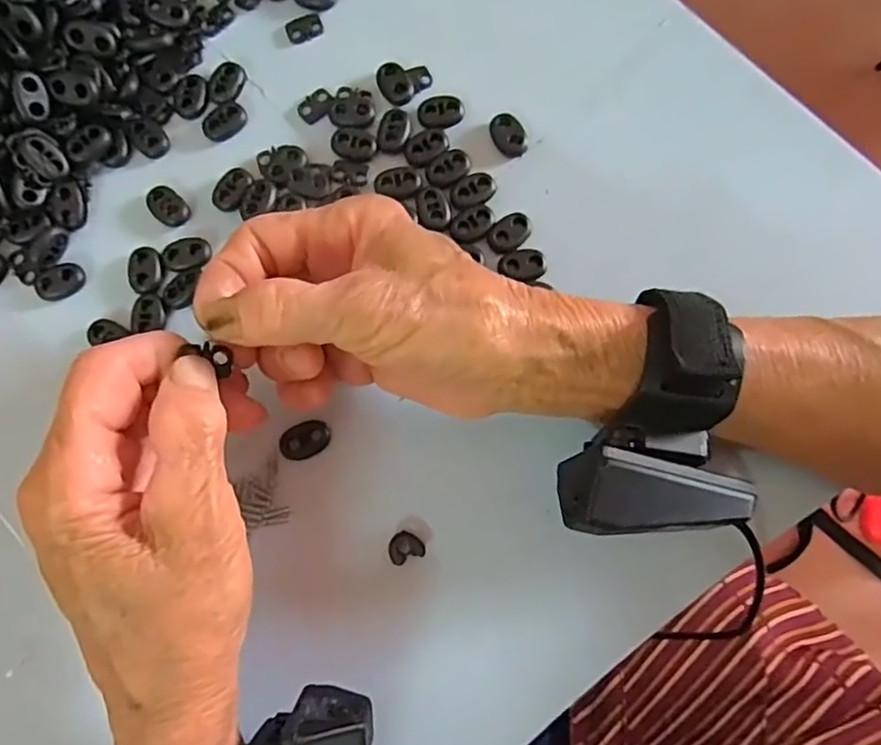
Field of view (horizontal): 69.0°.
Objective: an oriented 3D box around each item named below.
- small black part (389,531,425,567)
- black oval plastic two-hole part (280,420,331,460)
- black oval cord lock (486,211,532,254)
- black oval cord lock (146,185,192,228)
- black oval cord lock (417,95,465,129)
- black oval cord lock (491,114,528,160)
[{"bbox_3d":[-0.015,0.074,0.271,0.014,0.006,0.013,-24,80,-5],"label":"small black part"},{"bbox_3d":[-0.059,0.029,0.278,0.021,0.006,0.014,-18,80,-4],"label":"black oval plastic two-hole part"},{"bbox_3d":[0.032,-0.064,0.292,0.021,0.004,0.015,-40,82,-8],"label":"black oval cord lock"},{"bbox_3d":[-0.126,-0.077,0.298,0.015,0.005,0.021,-44,83,-8],"label":"black oval cord lock"},{"bbox_3d":[0.001,-0.124,0.303,0.021,0.004,0.015,-15,80,-3],"label":"black oval cord lock"},{"bbox_3d":[0.032,-0.112,0.302,0.015,0.006,0.020,-20,80,-4],"label":"black oval cord lock"}]

